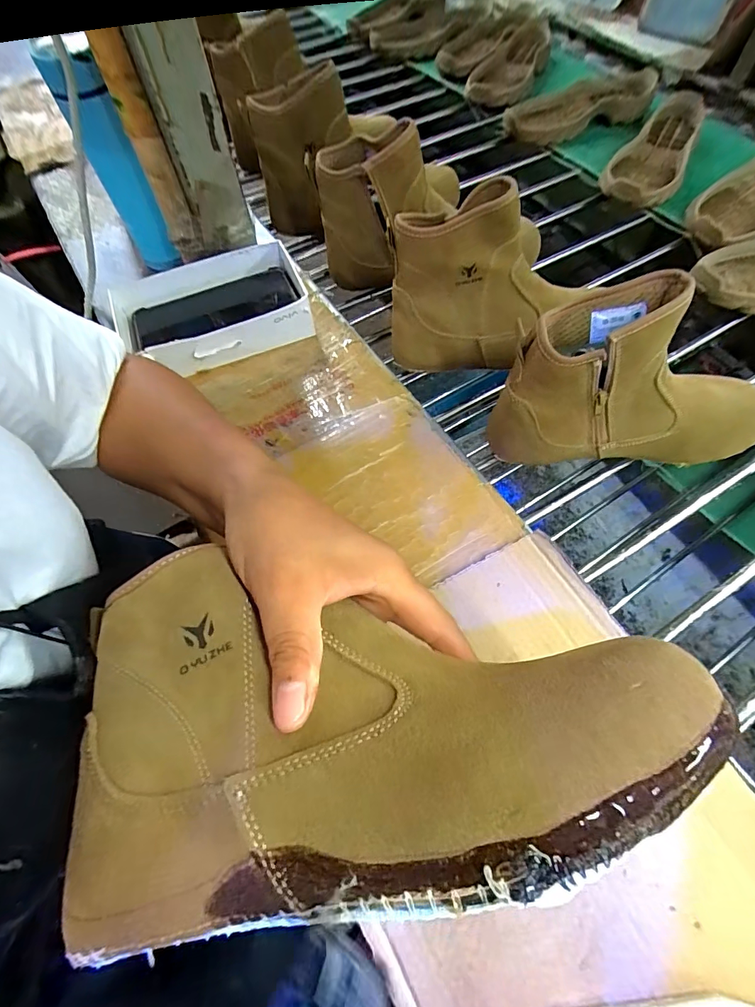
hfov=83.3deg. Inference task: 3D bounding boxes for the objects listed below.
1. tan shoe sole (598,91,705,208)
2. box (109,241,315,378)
[{"bbox_3d":[0.422,-0.533,0.635,0.097,0.034,0.283,31,70,10],"label":"tan shoe sole"},{"bbox_3d":[-0.170,-0.198,0.448,0.183,0.061,0.111,-20,70,-10],"label":"box"}]

